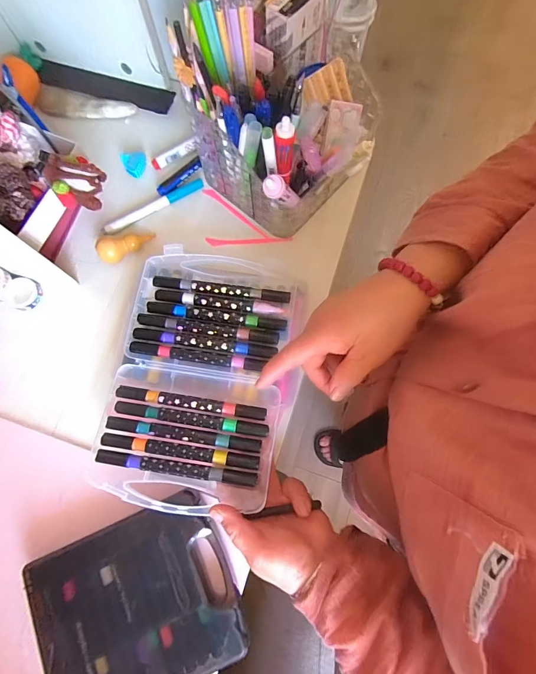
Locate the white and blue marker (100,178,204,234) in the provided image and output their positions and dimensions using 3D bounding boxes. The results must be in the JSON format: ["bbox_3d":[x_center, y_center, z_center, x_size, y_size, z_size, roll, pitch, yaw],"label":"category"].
[{"bbox_3d":[-0.141,-0.162,0.438,0.135,0.010,0.015,-31,76,-7],"label":"white and blue marker"}]

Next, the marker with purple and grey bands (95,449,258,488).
[{"bbox_3d":[-0.083,0.119,0.325,0.146,0.014,0.012,8,75,3],"label":"marker with purple and grey bands"}]

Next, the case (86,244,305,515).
[{"bbox_3d":[-0.066,0.035,0.355,0.166,0.032,0.244,10,75,4],"label":"case"}]

